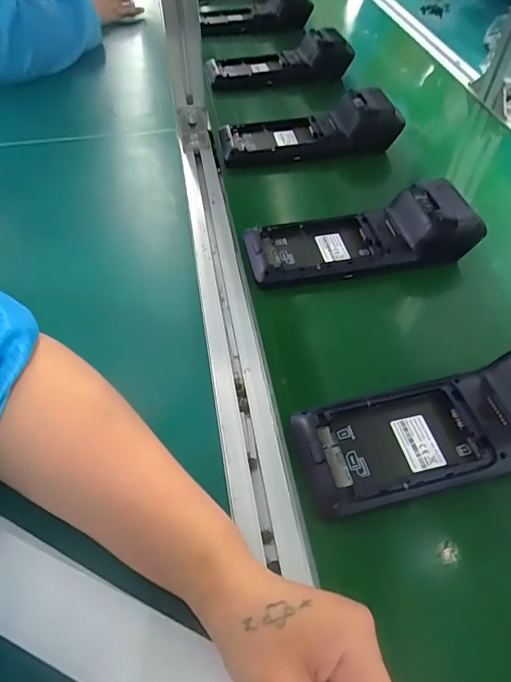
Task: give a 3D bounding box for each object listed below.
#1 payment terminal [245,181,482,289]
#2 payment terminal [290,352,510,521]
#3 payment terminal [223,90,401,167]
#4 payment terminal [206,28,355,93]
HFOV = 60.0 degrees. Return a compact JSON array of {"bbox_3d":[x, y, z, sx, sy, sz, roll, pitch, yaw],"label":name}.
[{"bbox_3d":[0.098,-0.107,0.427,0.211,0.059,0.080,-10,52,-8],"label":"payment terminal"},{"bbox_3d":[0.137,0.059,0.311,0.214,0.059,0.080,-10,52,-8],"label":"payment terminal"},{"bbox_3d":[0.063,-0.263,0.538,0.214,0.060,0.078,-2,51,-2],"label":"payment terminal"},{"bbox_3d":[0.032,-0.412,0.641,0.212,0.071,0.072,-3,51,-3],"label":"payment terminal"}]

